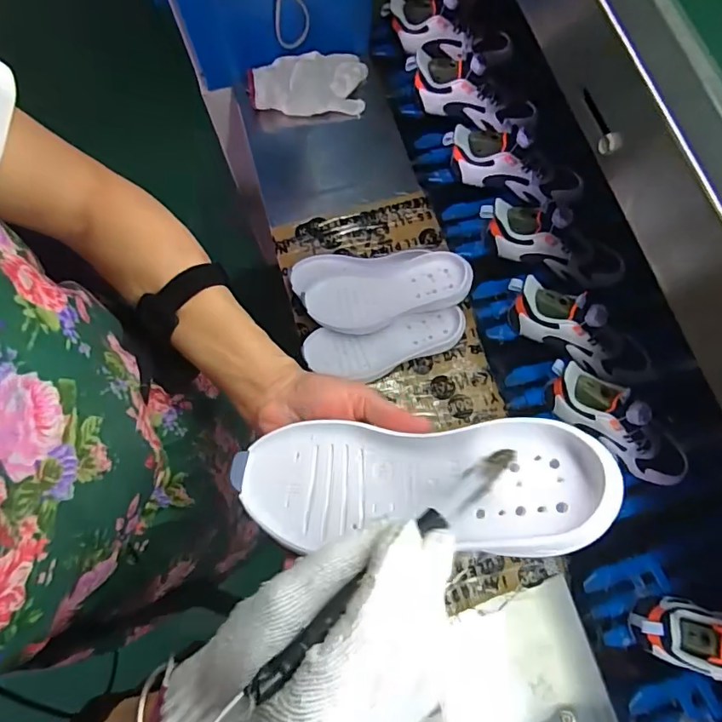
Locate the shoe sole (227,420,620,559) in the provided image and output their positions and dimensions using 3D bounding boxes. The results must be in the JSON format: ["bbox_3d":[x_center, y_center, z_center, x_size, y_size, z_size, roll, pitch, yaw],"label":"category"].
[{"bbox_3d":[0.029,0.074,0.294,0.216,0.025,0.072,-4,73,18],"label":"shoe sole"}]

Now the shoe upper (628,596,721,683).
[{"bbox_3d":[0.418,0.332,0.571,0.219,0.109,0.076,24,75,-8],"label":"shoe upper"}]

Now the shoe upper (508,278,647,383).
[{"bbox_3d":[0.295,-0.039,0.669,0.228,0.106,0.077,30,75,-6],"label":"shoe upper"}]

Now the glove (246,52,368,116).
[{"bbox_3d":[-0.084,-0.438,0.778,0.188,0.040,0.092,-5,74,-1],"label":"glove"}]

